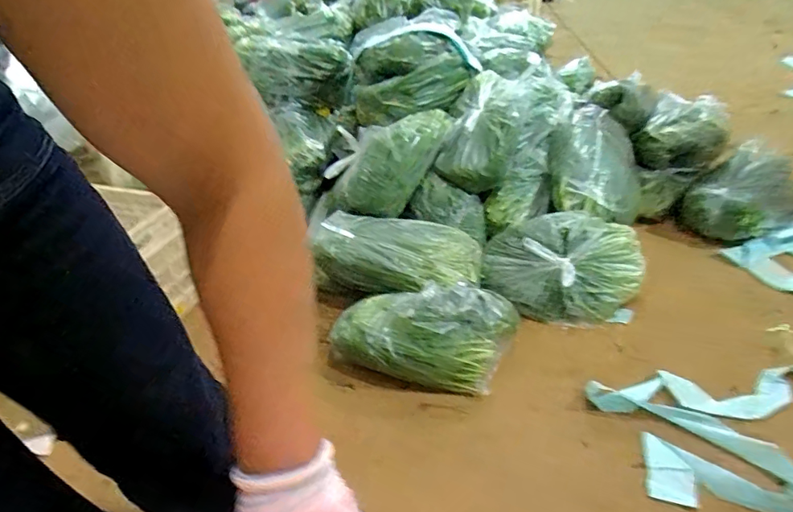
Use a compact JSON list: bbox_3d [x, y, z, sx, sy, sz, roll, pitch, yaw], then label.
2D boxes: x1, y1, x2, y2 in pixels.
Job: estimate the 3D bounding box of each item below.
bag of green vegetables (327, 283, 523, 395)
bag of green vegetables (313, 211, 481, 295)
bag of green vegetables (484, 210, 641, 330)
[{"bbox_3d":[0.074,0.181,1.091,0.396,0.183,0.222,3,38,14],"label":"bag of green vegetables"},{"bbox_3d":[0.000,0.003,1.248,0.428,0.133,0.197,9,40,21],"label":"bag of green vegetables"},{"bbox_3d":[0.431,0.018,1.230,0.366,0.172,0.274,16,43,29],"label":"bag of green vegetables"}]

